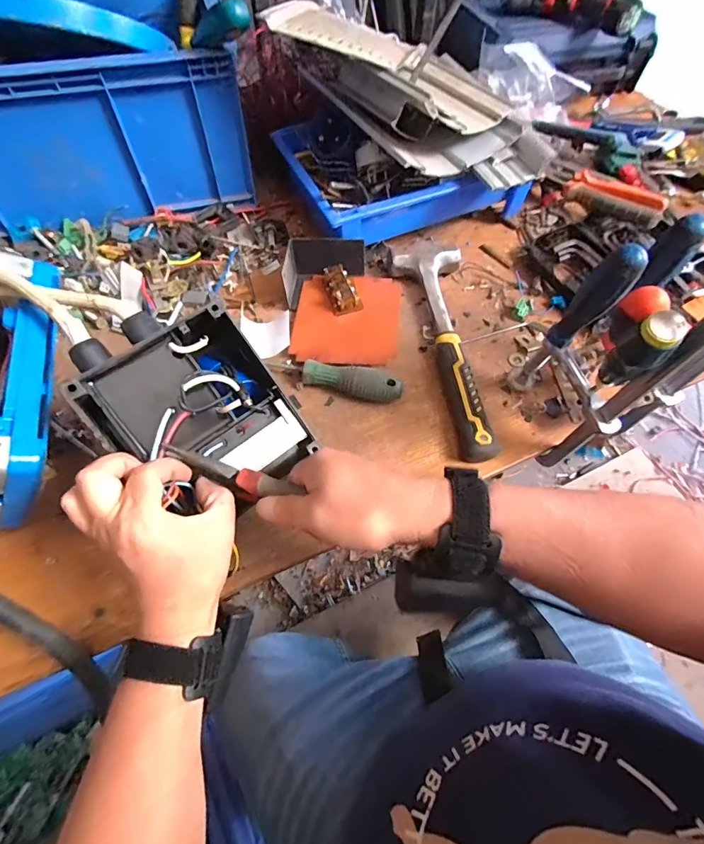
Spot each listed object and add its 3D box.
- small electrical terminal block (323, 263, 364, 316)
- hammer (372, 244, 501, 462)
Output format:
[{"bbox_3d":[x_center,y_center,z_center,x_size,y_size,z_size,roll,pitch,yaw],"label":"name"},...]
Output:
[{"bbox_3d":[-0.013,-0.164,0.524,0.035,0.027,0.062,-14,61,-10],"label":"small electrical terminal block"},{"bbox_3d":[0.115,-0.105,0.494,0.089,0.041,0.314,-9,60,-7],"label":"hammer"}]

